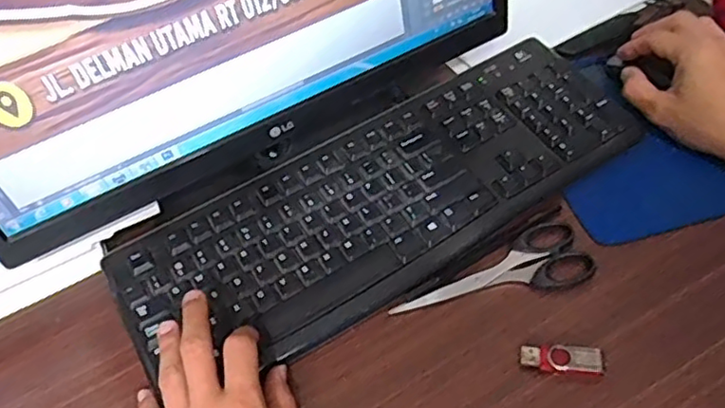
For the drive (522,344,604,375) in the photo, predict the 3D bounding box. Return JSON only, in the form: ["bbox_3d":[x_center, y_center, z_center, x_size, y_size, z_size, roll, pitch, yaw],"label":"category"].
[{"bbox_3d":[0.133,0.103,0.419,0.051,0.012,0.019,2,55,7],"label":"drive"}]

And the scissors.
[{"bbox_3d":[0.096,0.056,0.469,0.153,0.005,0.053,-18,56,-8],"label":"scissors"}]

